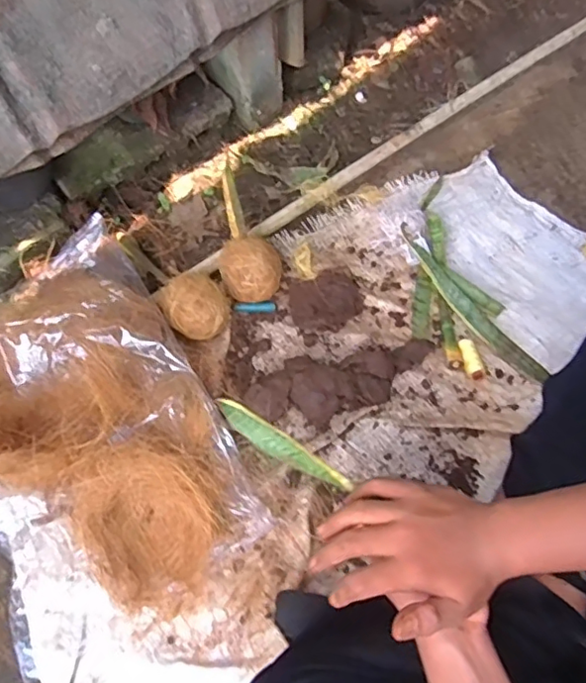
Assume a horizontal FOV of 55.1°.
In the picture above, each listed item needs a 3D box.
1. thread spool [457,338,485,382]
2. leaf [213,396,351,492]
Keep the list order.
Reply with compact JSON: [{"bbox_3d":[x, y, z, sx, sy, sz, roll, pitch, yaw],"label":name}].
[{"bbox_3d":[0.233,0.022,0.736,0.020,0.020,0.056,-15,68,-7],"label":"thread spool"},{"bbox_3d":[-0.012,0.091,0.492,0.135,0.018,0.020,33,71,12],"label":"leaf"}]

